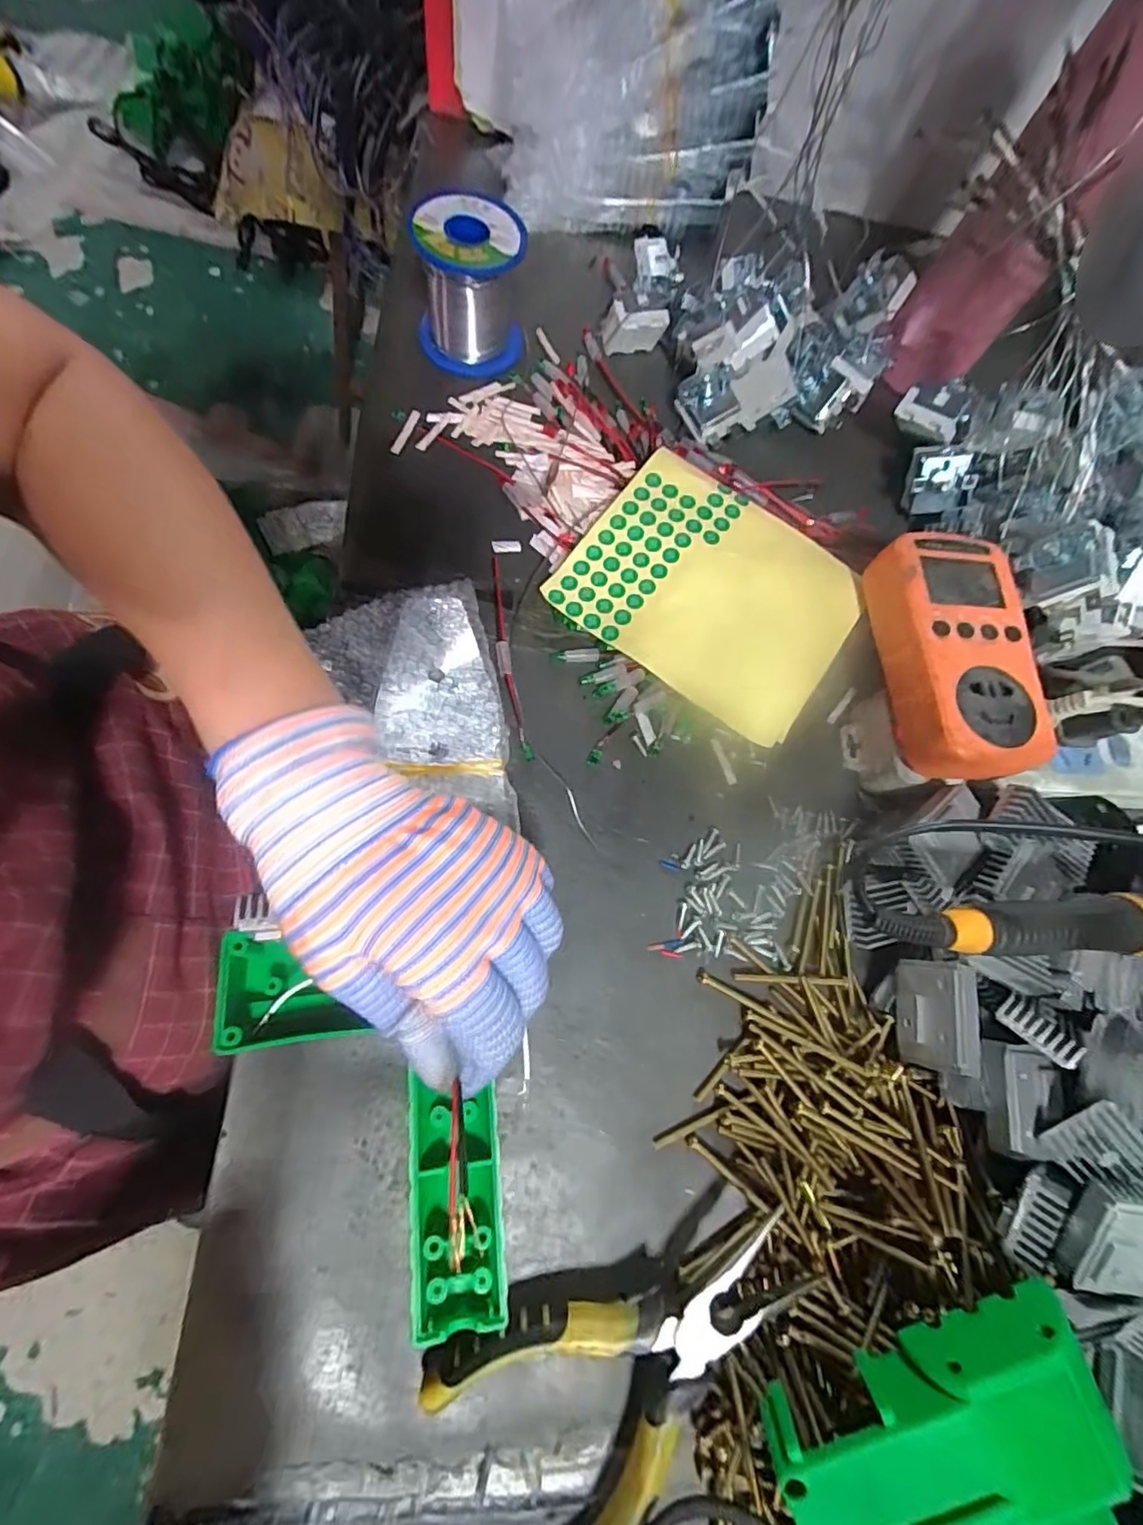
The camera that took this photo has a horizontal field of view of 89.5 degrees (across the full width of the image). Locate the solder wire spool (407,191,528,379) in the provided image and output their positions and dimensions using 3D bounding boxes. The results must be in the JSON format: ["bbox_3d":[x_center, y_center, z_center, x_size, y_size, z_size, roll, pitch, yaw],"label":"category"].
[{"bbox_3d":[-0.062,-0.289,0.349,0.066,0.057,0.066,4,74,-8],"label":"solder wire spool"}]

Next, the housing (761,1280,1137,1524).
[{"bbox_3d":[0.136,0.265,0.199,0.113,0.047,0.118,-15,74,-6],"label":"housing"}]

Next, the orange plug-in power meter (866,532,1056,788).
[{"bbox_3d":[0.200,-0.055,0.296,0.070,0.029,0.129,-3,74,-11],"label":"orange plug-in power meter"}]

